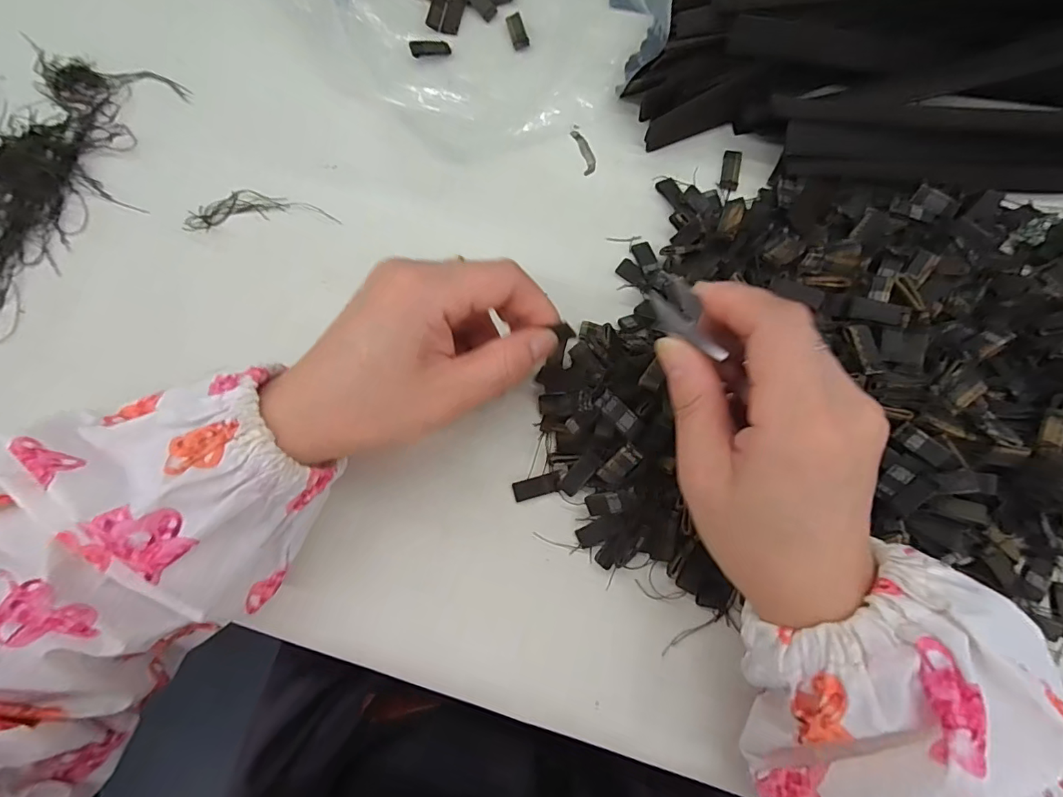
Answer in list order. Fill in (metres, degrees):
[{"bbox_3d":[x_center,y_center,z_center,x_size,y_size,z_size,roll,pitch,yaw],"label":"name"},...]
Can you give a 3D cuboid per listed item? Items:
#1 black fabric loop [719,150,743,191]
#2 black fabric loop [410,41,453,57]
[{"bbox_3d":[0.115,-0.131,0.279,0.011,0.004,0.028,14,78,4],"label":"black fabric loop"},{"bbox_3d":[-0.062,-0.216,0.300,0.025,0.004,0.009,-11,77,-14],"label":"black fabric loop"}]

